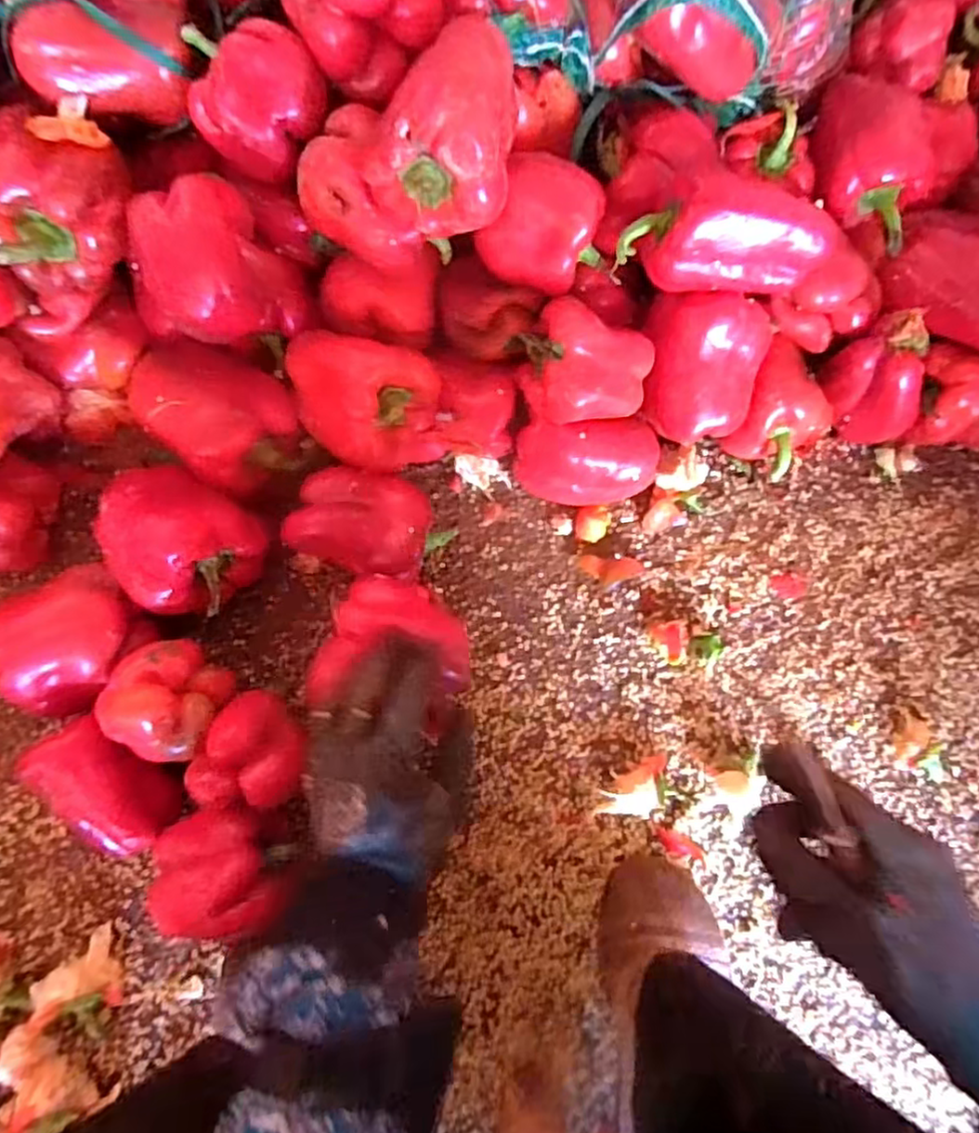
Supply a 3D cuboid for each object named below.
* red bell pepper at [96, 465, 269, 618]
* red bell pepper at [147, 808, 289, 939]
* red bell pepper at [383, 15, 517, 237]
[{"bbox_3d":[-0.235,-0.016,0.520,0.091,0.110,0.096,0,81,-1],"label":"red bell pepper"},{"bbox_3d":[-0.193,0.219,0.499,0.088,0.089,0.083,0,81,-1],"label":"red bell pepper"},{"bbox_3d":[-0.019,-0.275,0.410,0.068,0.060,0.100,11,81,1],"label":"red bell pepper"}]

